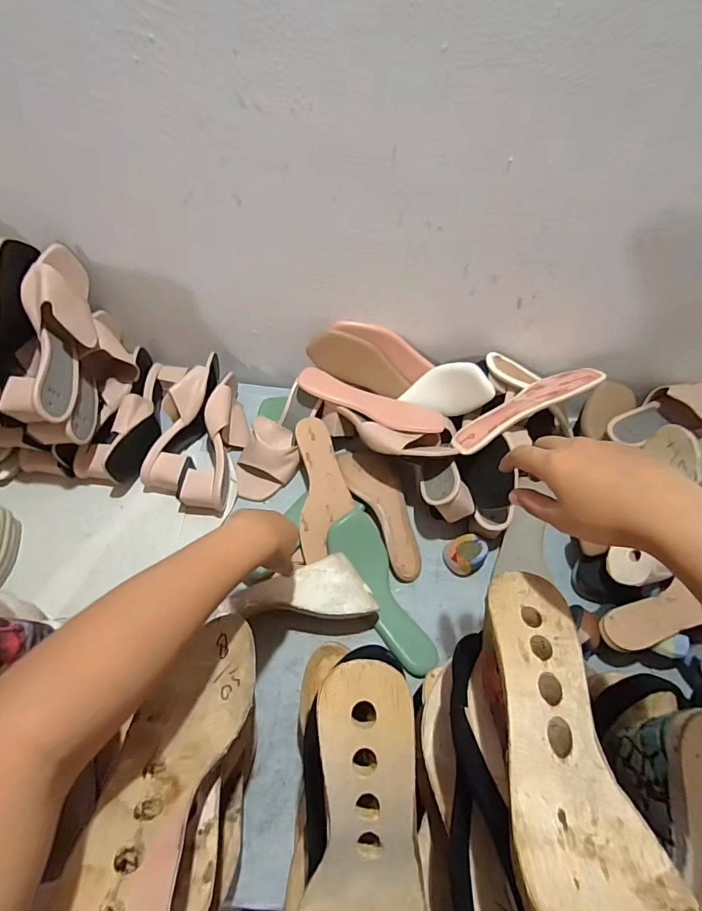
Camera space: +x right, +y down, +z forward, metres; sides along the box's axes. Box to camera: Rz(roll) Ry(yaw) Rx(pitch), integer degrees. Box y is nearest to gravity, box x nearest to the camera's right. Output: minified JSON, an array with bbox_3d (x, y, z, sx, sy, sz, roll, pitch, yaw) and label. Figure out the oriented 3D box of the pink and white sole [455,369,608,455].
[{"bbox_3d":[0.257,-0.072,0.629,0.237,0.023,0.075,-31,28,-2],"label":"pink and white sole"}]

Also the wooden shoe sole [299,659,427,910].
[{"bbox_3d":[0.009,0.245,0.257,0.078,0.042,0.230,2,88,-3],"label":"wooden shoe sole"}]

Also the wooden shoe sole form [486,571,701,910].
[{"bbox_3d":[0.133,0.179,0.251,0.082,0.049,0.238,2,45,-3],"label":"wooden shoe sole form"}]

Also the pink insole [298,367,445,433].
[{"bbox_3d":[0.032,-0.085,0.692,0.239,0.034,0.075,17,58,6],"label":"pink insole"}]

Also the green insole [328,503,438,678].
[{"bbox_3d":[0.037,0.184,0.598,0.084,0.042,0.241,-18,61,-15],"label":"green insole"}]

